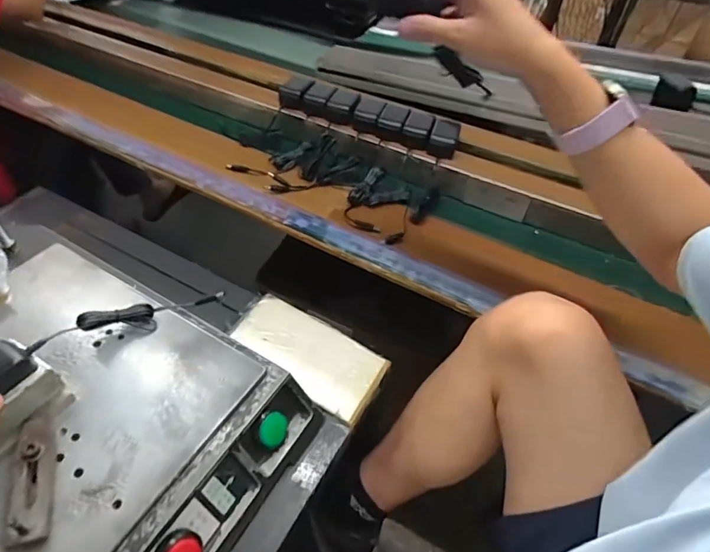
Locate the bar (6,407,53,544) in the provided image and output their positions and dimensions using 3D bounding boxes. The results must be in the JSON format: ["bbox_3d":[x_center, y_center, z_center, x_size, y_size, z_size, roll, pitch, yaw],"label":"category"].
[{"bbox_3d":[-0.280,0.173,0.399,0.028,0.028,0.110,-15,50,-17],"label":"bar"}]

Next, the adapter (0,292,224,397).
[{"bbox_3d":[-0.266,0.059,0.490,0.044,0.036,0.290,27,25,20],"label":"adapter"}]

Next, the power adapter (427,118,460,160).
[{"bbox_3d":[0.139,-0.213,0.723,0.046,0.039,0.059,15,48,10],"label":"power adapter"}]

